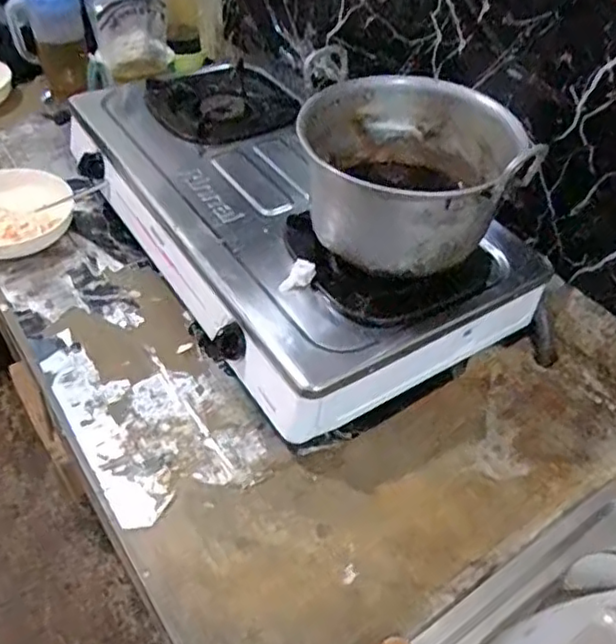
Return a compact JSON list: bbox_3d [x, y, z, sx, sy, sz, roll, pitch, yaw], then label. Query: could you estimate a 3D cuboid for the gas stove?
[{"bbox_3d":[-0.057,-0.154,0.869,0.352,0.122,0.667,-28,55,-28],"label":"gas stove"}]

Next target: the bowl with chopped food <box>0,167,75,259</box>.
[{"bbox_3d":[-0.440,-0.158,0.932,0.177,0.050,0.186,2,46,-2],"label":"bowl with chopped food"}]

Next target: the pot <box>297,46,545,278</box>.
[{"bbox_3d":[0.105,-0.168,0.694,0.225,0.134,0.206,2,46,-2],"label":"pot"}]

